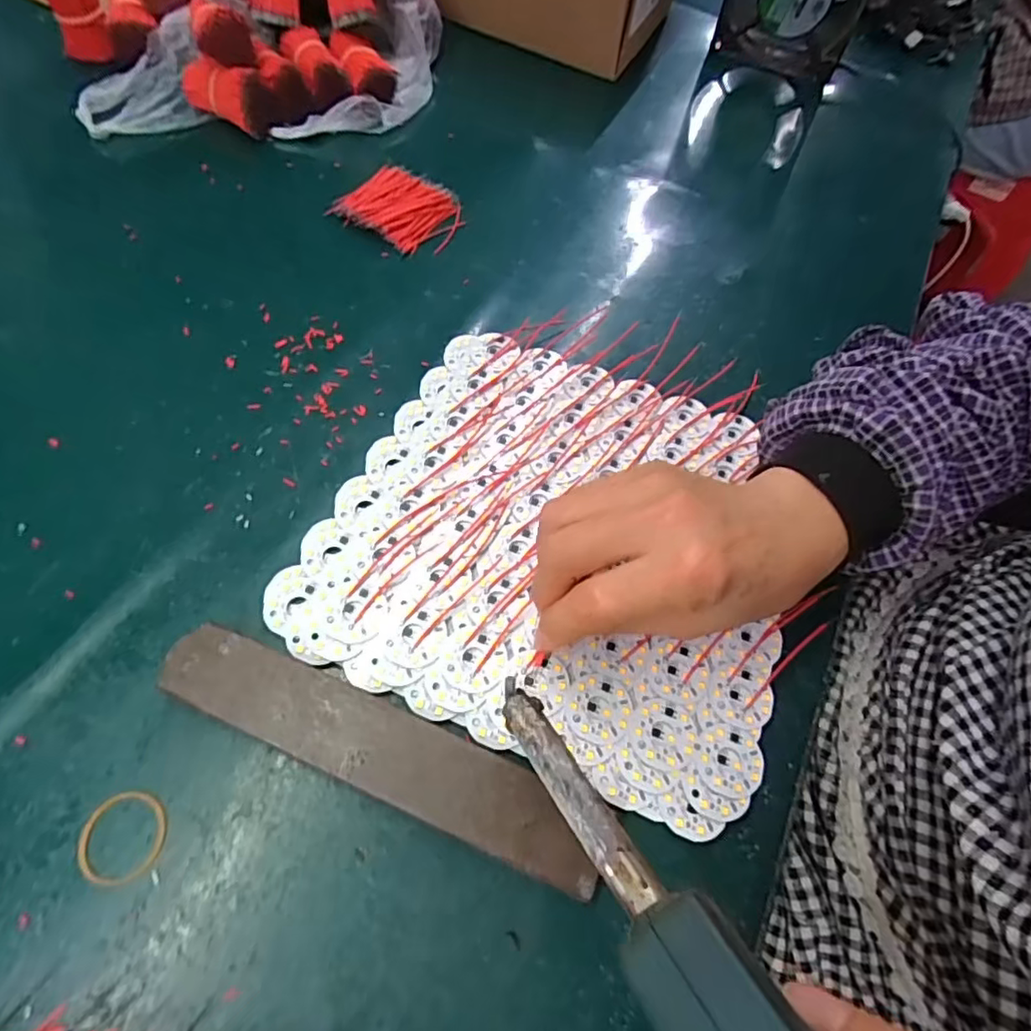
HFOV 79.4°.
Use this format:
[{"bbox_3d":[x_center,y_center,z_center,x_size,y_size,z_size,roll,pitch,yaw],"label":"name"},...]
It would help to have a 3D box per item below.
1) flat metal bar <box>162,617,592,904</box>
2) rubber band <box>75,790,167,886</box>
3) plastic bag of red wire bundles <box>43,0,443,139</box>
[{"bbox_3d":[-0.057,0.098,0.267,0.195,0.011,0.038,23,60,7],"label":"flat metal bar"},{"bbox_3d":[-0.158,0.128,0.248,0.031,0.004,0.033,3,60,-5],"label":"rubber band"},{"bbox_3d":[-0.204,-0.376,0.483,0.292,0.107,0.151,-5,62,-10],"label":"plastic bag of red wire bundles"}]

